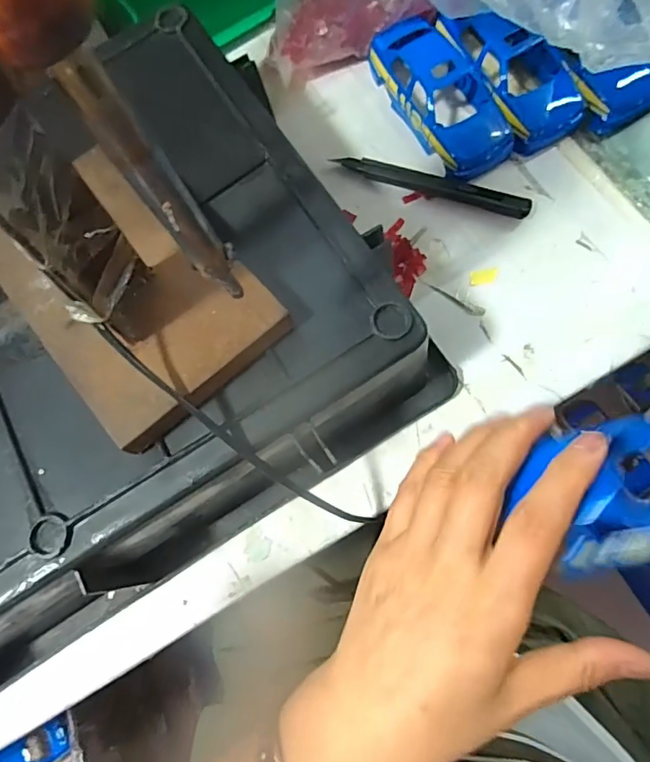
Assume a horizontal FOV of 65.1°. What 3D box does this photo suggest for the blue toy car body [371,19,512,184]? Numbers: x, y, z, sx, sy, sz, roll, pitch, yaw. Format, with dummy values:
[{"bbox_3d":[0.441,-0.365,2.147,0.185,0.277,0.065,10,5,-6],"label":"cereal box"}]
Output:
[{"bbox_3d":[0.082,-0.206,0.363,0.061,0.037,0.129,-30,75,-2],"label":"blue toy car body"}]

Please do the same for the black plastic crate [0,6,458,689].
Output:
[{"bbox_3d":[-0.180,-0.010,0.299,0.413,0.086,0.294,-29,74,-2],"label":"black plastic crate"}]

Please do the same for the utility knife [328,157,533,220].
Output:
[{"bbox_3d":[0.076,-0.142,0.366,0.139,0.007,0.016,20,78,11],"label":"utility knife"}]

